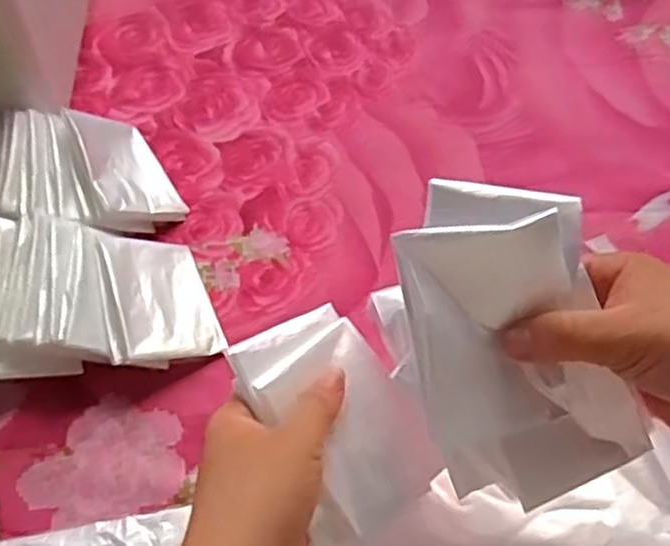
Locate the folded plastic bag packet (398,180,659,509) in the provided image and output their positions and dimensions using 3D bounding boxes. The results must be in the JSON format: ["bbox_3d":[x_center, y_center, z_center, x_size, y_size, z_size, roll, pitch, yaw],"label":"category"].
[{"bbox_3d":[0.074,0.030,0.307,0.083,0.020,0.134,-19,100,-4],"label":"folded plastic bag packet"}]

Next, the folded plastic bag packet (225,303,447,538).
[{"bbox_3d":[0.004,0.064,0.340,0.064,0.010,0.102,-33,84,-35],"label":"folded plastic bag packet"}]

